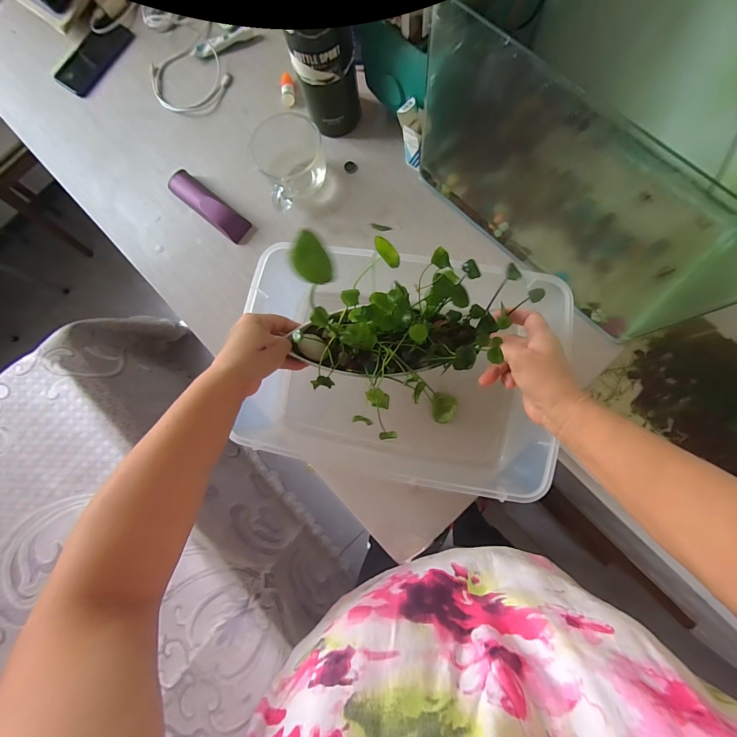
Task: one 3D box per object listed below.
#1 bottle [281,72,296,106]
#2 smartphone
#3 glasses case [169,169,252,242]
[{"bbox_3d":[-0.139,-0.482,0.576,0.022,0.016,0.055,-5,94,5],"label":"bottle"},{"bbox_3d":[-0.525,-0.596,0.644,0.092,0.009,0.159,41,88,9],"label":"smartphone"},{"bbox_3d":[-0.265,-0.271,0.556,0.150,0.034,0.042,39,87,9],"label":"glasses case"}]

